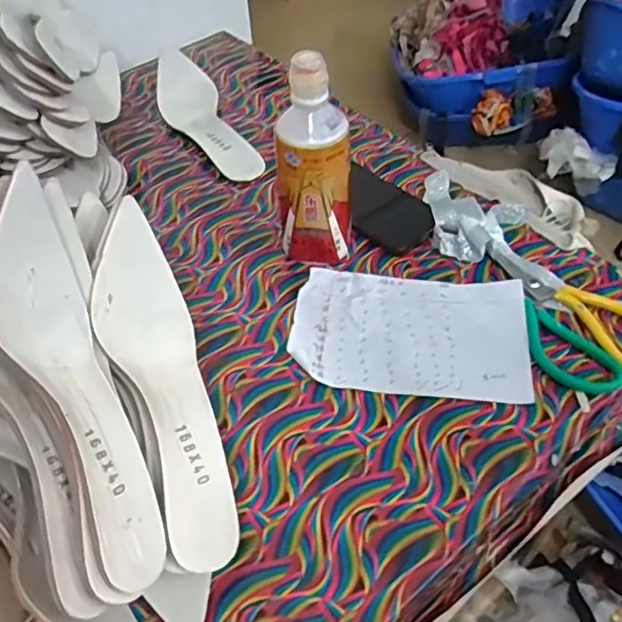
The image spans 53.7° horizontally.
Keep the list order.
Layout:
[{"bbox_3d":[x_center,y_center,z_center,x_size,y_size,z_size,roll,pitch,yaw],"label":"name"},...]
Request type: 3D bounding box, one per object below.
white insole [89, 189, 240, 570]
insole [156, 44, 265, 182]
[{"bbox_3d":[-0.103,0.051,0.428,0.058,0.043,0.244,-17,76,-12],"label":"white insole"},{"bbox_3d":[-0.135,-0.241,0.744,0.073,0.036,0.253,-20,52,-14],"label":"insole"}]

